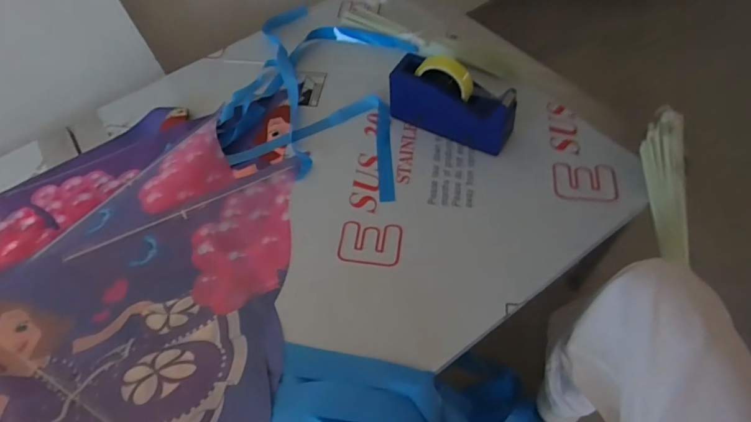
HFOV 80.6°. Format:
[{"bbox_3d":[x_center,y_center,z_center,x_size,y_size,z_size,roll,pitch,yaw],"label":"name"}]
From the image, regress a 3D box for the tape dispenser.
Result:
[{"bbox_3d":[0.124,-0.179,0.723,0.203,0.119,0.066,25,62,20],"label":"tape dispenser"}]

